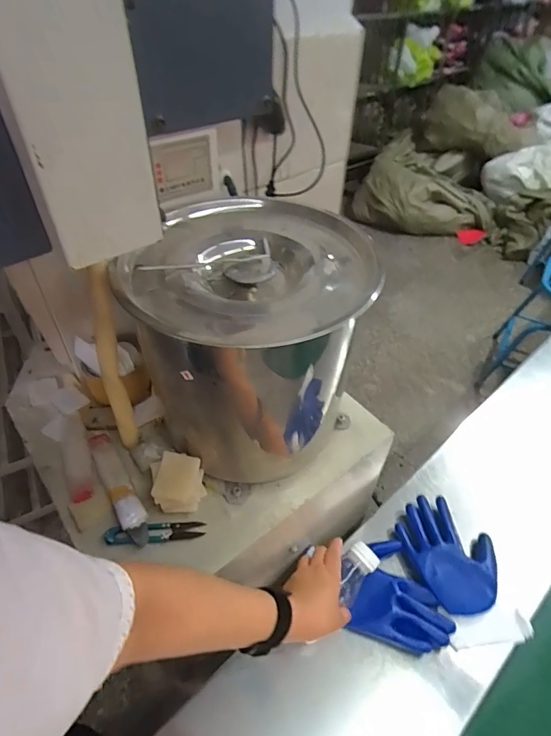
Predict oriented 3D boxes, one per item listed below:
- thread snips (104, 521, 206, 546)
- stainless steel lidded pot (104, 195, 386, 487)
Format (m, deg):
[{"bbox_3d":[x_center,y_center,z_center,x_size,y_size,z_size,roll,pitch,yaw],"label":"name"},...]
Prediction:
[{"bbox_3d":[-0.135,0.185,0.488,0.107,0.008,0.022,-6,46,-7],"label":"thread snips"},{"bbox_3d":[-0.026,-0.020,0.512,0.233,0.247,0.234,1,46,-1],"label":"stainless steel lidded pot"}]

